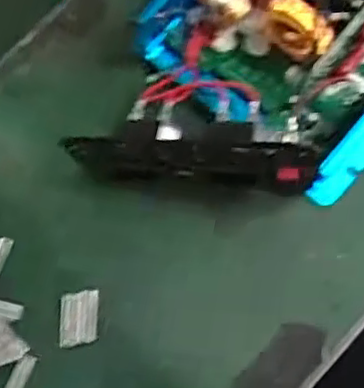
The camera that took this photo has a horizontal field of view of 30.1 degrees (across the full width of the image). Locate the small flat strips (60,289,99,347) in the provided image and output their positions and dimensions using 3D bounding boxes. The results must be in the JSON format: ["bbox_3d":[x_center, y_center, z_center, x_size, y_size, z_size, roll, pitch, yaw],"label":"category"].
[{"bbox_3d":[-0.063,0.075,0.414,0.023,0.006,0.033,1,75,1],"label":"small flat strips"}]

